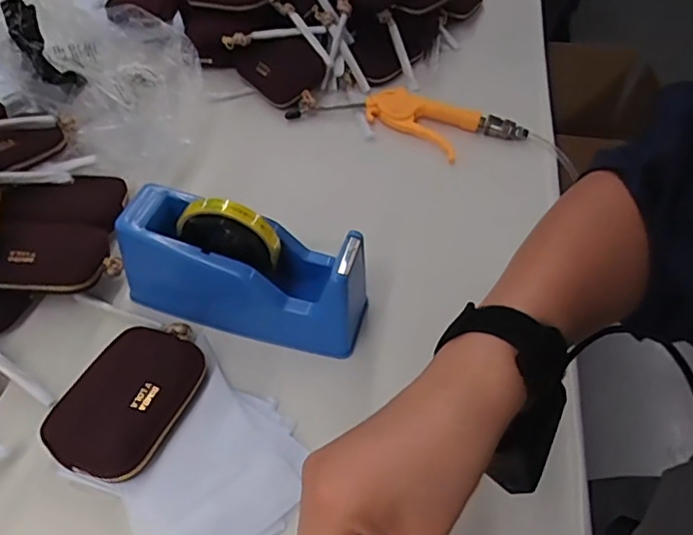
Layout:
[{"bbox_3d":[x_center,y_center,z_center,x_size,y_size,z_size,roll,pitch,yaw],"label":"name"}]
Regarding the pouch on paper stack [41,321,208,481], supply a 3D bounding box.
[{"bbox_3d":[-0.159,0.095,0.427,0.079,0.036,0.129,19,52,13],"label":"pouch on paper stack"}]

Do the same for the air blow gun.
[{"bbox_3d":[0.073,-0.178,0.679,0.267,0.026,0.082,19,52,13],"label":"air blow gun"}]

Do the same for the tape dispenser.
[{"bbox_3d":[-0.083,-0.001,0.475,0.199,0.114,0.068,15,51,9],"label":"tape dispenser"}]

